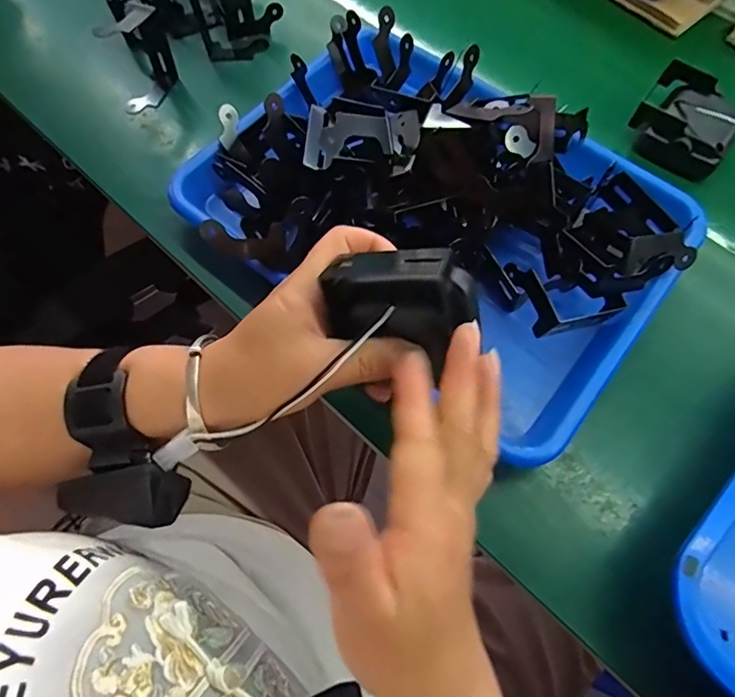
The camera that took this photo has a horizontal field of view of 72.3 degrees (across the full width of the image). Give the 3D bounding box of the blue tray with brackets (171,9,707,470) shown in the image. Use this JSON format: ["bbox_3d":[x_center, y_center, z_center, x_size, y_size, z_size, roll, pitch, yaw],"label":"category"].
[{"bbox_3d":[0.047,-0.105,0.350,0.326,0.077,0.234,37,72,14],"label":"blue tray with brackets"}]

